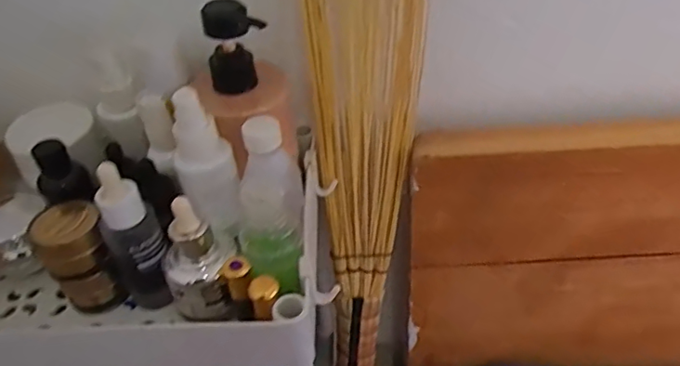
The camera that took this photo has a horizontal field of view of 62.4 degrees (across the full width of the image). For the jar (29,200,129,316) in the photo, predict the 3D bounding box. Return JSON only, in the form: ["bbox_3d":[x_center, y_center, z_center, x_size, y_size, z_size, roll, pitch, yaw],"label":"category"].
[{"bbox_3d":[-0.172,0.052,0.378,0.039,0.073,0.042,-2,40,2],"label":"jar"}]

